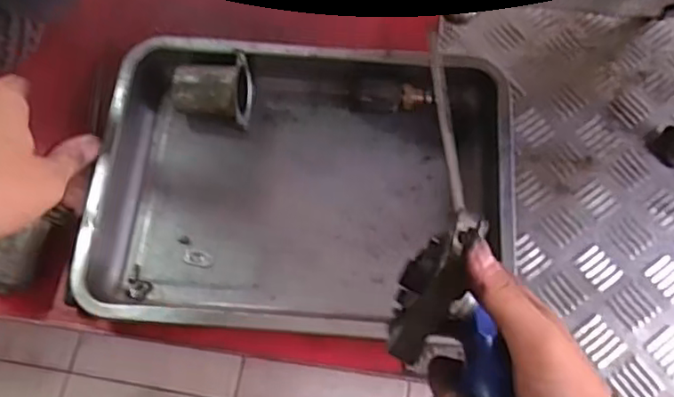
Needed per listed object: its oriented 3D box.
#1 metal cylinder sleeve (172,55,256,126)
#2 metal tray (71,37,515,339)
[{"bbox_3d":[-0.128,-0.107,0.643,0.075,0.058,0.063,5,68,3],"label":"metal cylinder sleeve"},{"bbox_3d":[-0.030,-0.016,0.617,0.392,0.060,0.297,3,68,2],"label":"metal tray"}]

